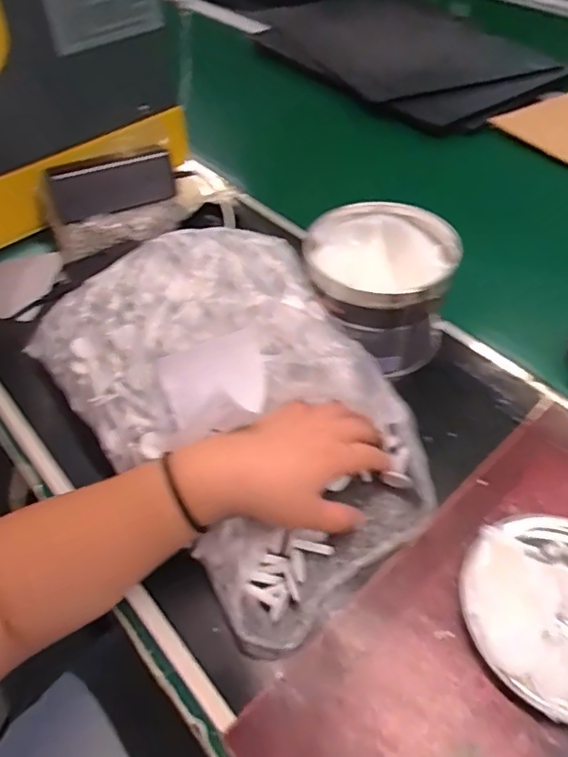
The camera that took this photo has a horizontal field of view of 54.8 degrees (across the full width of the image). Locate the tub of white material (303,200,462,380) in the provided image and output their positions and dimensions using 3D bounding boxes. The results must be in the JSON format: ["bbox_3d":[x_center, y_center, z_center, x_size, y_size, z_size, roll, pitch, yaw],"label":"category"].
[{"bbox_3d":[0.085,-0.081,0.500,0.126,0.097,0.125,0,49,0],"label":"tub of white material"}]

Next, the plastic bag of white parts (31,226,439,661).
[{"bbox_3d":[-0.035,0.006,0.420,0.203,0.116,0.313,-32,56,-24],"label":"plastic bag of white parts"}]

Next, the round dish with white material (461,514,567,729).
[{"bbox_3d":[0.182,0.148,0.351,0.126,0.018,0.127,0,49,0],"label":"round dish with white material"}]

